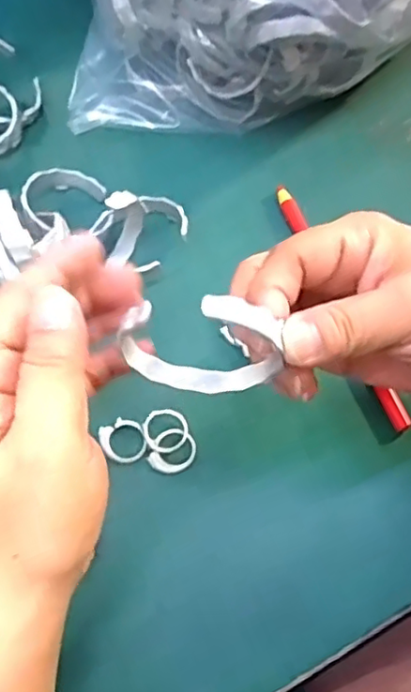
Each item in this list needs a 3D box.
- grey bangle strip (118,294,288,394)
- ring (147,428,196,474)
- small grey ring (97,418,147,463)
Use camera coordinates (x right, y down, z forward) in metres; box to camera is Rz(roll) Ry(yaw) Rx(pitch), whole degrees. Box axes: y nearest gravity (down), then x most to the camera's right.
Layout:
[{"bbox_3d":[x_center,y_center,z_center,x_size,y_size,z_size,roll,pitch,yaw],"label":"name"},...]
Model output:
[{"bbox_3d":[-0.003,0.001,0.231,0.061,0.058,0.015,7,65,1],"label":"grey bangle strip"},{"bbox_3d":[-0.016,0.053,0.307,0.021,0.004,0.024,22,66,7],"label":"ring"},{"bbox_3d":[-0.041,0.047,0.306,0.021,0.004,0.024,-22,68,-12],"label":"small grey ring"}]

